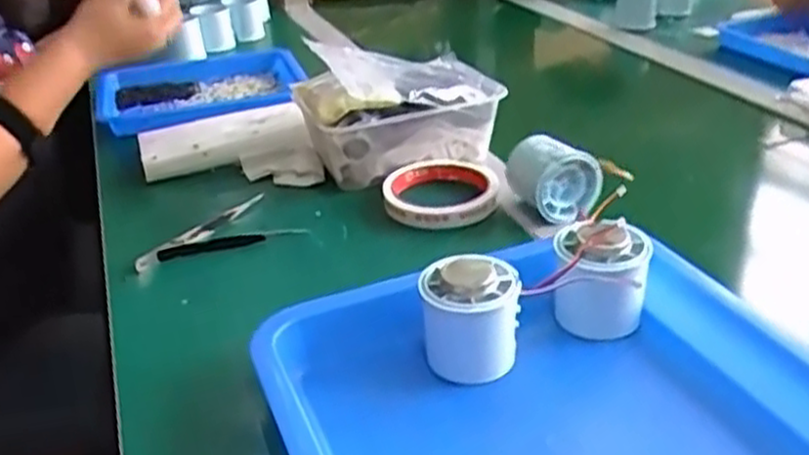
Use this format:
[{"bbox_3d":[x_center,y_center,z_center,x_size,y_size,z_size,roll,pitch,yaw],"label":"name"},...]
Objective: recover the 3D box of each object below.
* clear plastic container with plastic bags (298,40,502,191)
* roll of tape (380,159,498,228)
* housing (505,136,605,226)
[{"bbox_3d":[-0.009,-0.109,0.681,0.162,0.089,0.128,-16,30,-25],"label":"clear plastic container with plastic bags"},{"bbox_3d":[0.028,-0.029,0.626,0.088,0.024,0.098,-4,27,-3],"label":"roll of tape"},{"bbox_3d":[0.112,-0.039,0.591,0.051,0.057,0.052,-12,29,-19],"label":"housing"}]

